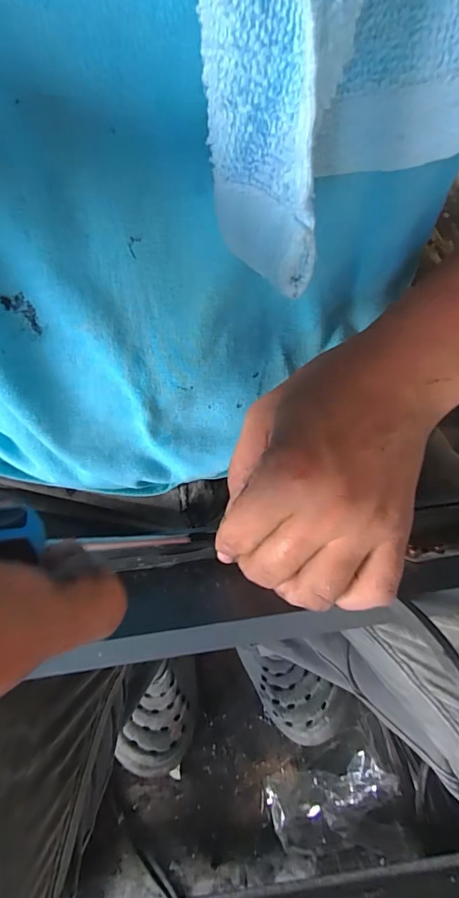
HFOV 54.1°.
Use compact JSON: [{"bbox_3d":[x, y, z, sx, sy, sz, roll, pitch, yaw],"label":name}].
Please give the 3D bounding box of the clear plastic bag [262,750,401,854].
[{"bbox_3d":[0.121,0.412,0.522,0.145,0.043,0.083,-17,71,-3],"label":"clear plastic bag"}]

